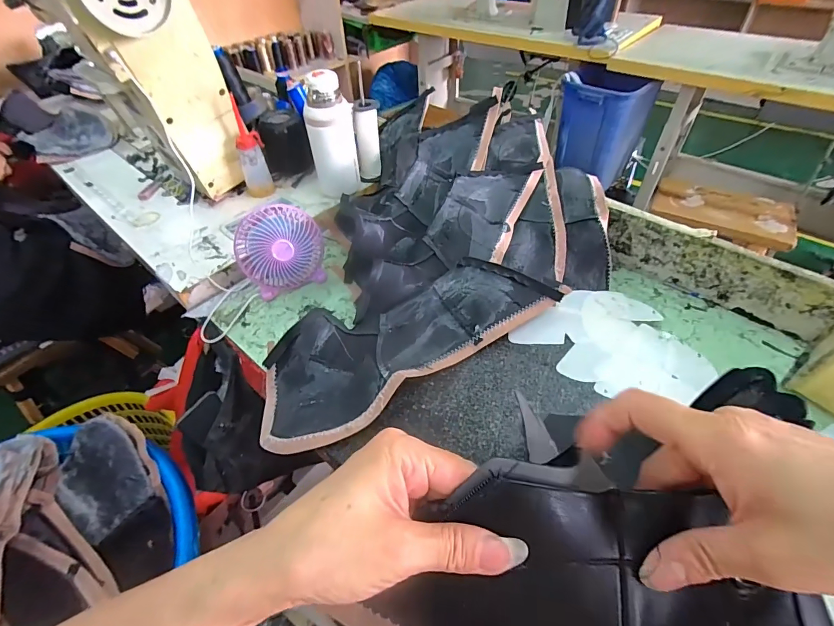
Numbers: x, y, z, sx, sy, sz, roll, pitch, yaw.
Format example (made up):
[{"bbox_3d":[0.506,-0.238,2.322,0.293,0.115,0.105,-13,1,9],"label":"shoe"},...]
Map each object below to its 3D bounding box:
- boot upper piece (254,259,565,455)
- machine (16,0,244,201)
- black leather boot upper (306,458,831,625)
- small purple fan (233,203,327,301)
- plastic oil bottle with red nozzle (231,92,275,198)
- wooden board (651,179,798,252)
[{"bbox_3d":[-0.023,0.035,0.541,0.404,0.081,0.173,-28,52,-20],"label":"boot upper piece"},{"bbox_3d":[-0.526,-0.450,0.728,0.426,0.430,0.186,35,59,29],"label":"machine"},{"bbox_3d":[0.096,0.146,0.197,0.269,0.112,0.092,3,48,6],"label":"black leather boot upper"},{"bbox_3d":[-0.219,-0.101,0.640,0.135,0.114,0.071,-21,50,-15],"label":"small purple fan"},{"bbox_3d":[-0.325,-0.309,0.772,0.046,0.155,0.059,21,53,21],"label":"plastic oil bottle with red nozzle"},{"bbox_3d":[0.914,-0.307,1.191,0.360,0.058,0.218,24,54,23],"label":"wooden board"}]

